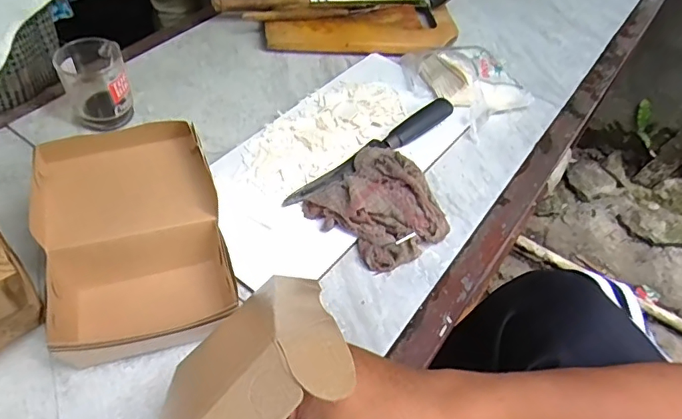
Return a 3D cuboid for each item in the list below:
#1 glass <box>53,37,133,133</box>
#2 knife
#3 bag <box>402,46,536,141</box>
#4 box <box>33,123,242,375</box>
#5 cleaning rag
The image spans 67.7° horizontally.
[{"bbox_3d":[-0.276,-0.141,0.578,0.067,0.079,0.070,-15,52,-18],"label":"glass"},{"bbox_3d":[0.038,-0.069,0.581,0.246,0.021,0.031,-32,59,-29],"label":"knife"},{"bbox_3d":[0.164,-0.181,0.679,0.127,0.061,0.156,-32,59,-29],"label":"bag"},{"bbox_3d":[-0.178,0.025,0.442,0.147,0.092,0.182,-12,51,-16],"label":"box"},{"bbox_3d":[0.046,-0.005,0.529,0.125,0.052,0.119,34,54,22],"label":"cleaning rag"}]

